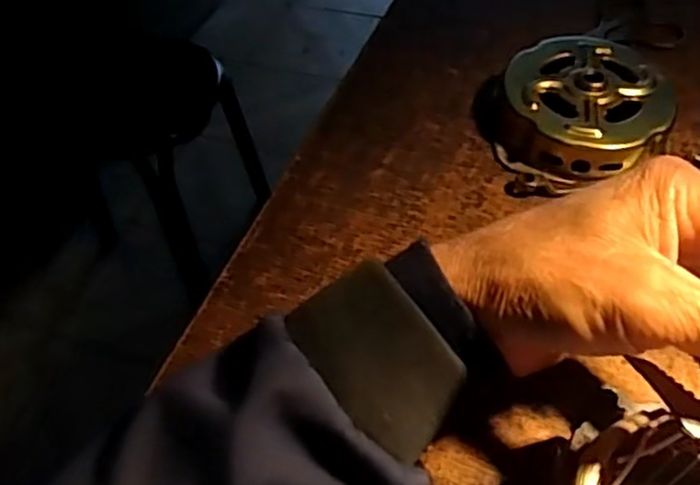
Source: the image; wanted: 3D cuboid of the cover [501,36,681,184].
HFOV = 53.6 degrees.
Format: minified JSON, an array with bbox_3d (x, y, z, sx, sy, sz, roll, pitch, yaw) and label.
[{"bbox_3d":[0.156,-0.093,0.461,0.109,0.033,0.108,-33,56,-21],"label":"cover"}]

